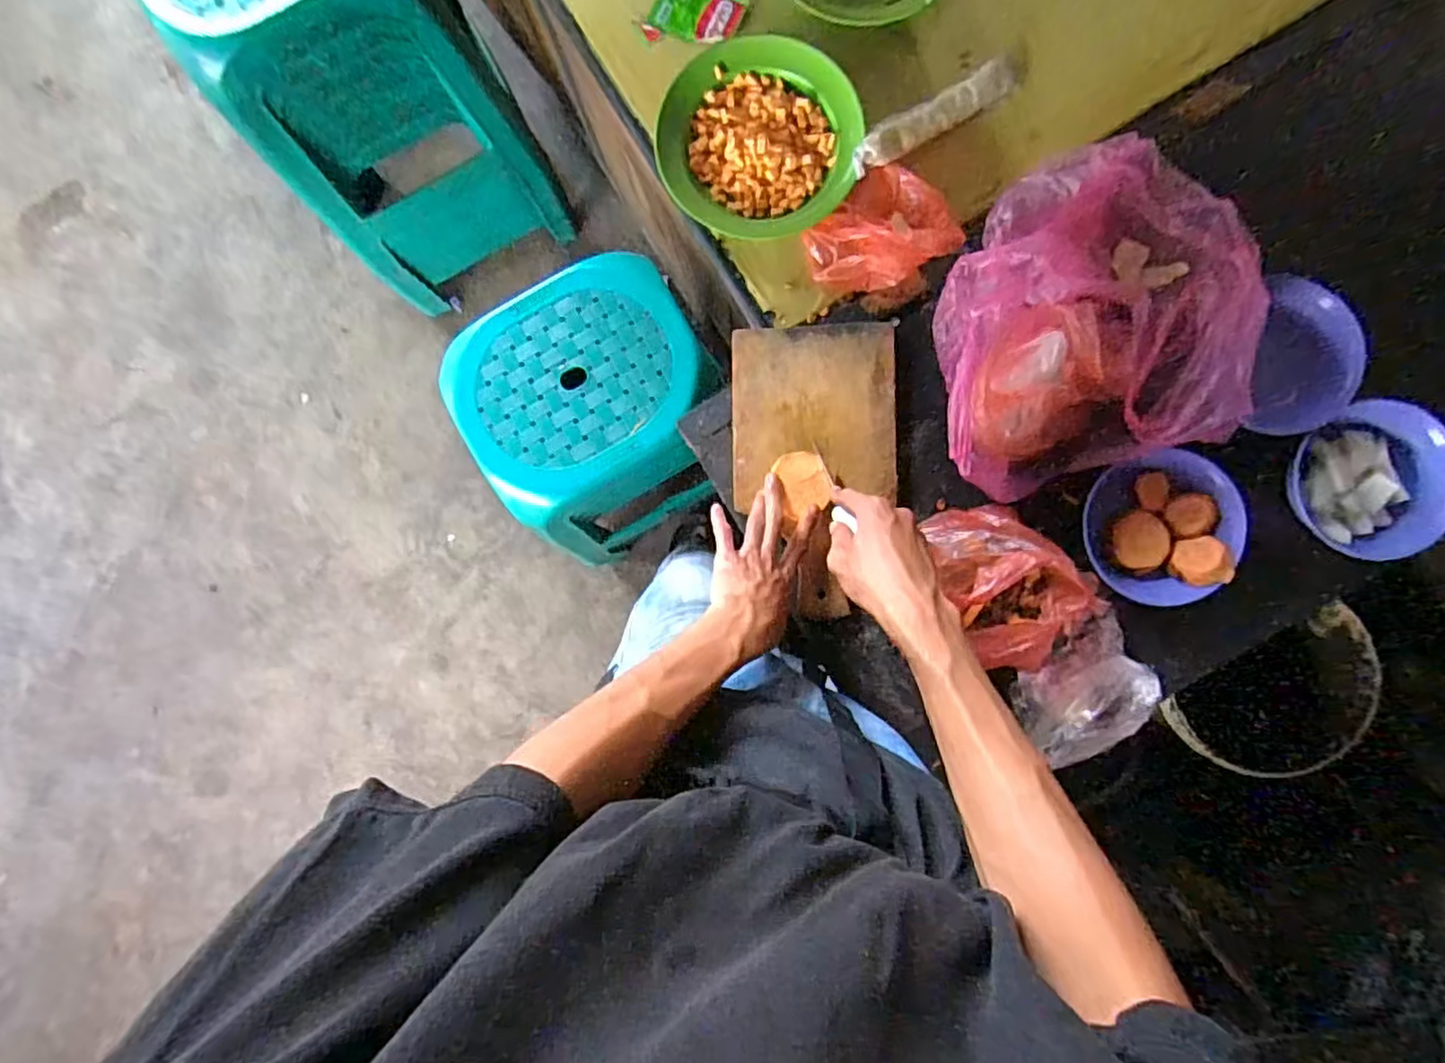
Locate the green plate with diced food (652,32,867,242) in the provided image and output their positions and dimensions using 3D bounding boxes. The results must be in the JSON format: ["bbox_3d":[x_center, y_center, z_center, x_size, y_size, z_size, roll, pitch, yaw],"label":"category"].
[{"bbox_3d":[0.036,-0.412,0.703,0.203,0.033,0.189,0,90,0],"label":"green plate with diced food"}]

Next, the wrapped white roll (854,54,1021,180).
[{"bbox_3d":[0.220,-0.430,0.693,0.208,0.038,0.035,-33,89,1],"label":"wrapped white roll"}]

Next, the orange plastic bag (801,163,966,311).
[{"bbox_3d":[0.165,-0.297,0.688,0.139,0.052,0.124,-41,89,1],"label":"orange plastic bag"}]

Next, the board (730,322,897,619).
[{"bbox_3d":[0.093,-0.063,0.686,0.162,0.026,0.293,-1,90,0],"label":"board"}]

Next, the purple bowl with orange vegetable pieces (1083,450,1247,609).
[{"bbox_3d":[0.414,-0.003,0.640,0.139,0.049,0.137,0,89,1],"label":"purple bowl with orange vegetable pieces"}]

